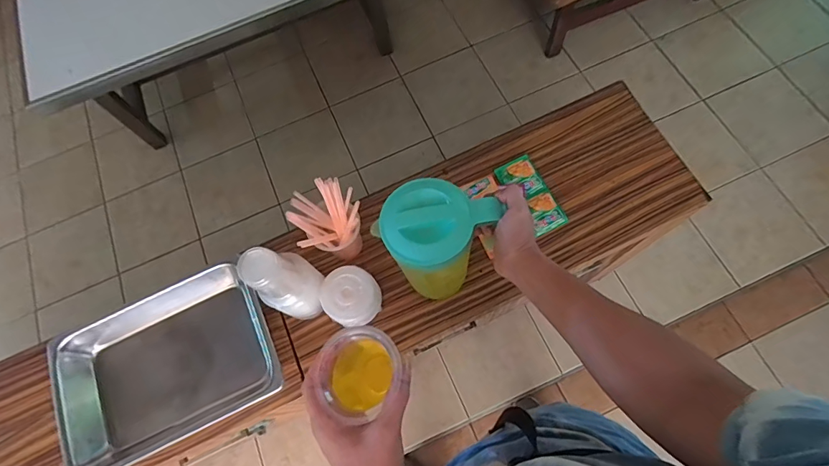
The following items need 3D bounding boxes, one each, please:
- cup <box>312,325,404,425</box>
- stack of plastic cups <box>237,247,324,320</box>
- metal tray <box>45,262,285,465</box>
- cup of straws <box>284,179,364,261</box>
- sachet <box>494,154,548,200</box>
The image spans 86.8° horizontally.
[{"bbox_3d":[-0.055,0.144,0.463,0.079,0.094,0.082,-1,73,2],"label":"cup"},{"bbox_3d":[-0.200,0.082,0.692,0.077,0.195,0.079,-15,69,-1],"label":"stack of plastic cups"},{"bbox_3d":[-0.422,0.220,0.754,0.360,0.076,0.256,-25,70,-4],"label":"metal tray"},{"bbox_3d":[-0.141,-0.017,0.739,0.095,0.136,0.102,-2,70,5],"label":"cup of straws"},{"bbox_3d":[0.201,-0.102,0.829,0.071,0.013,0.082,-26,70,-5],"label":"sachet"}]

